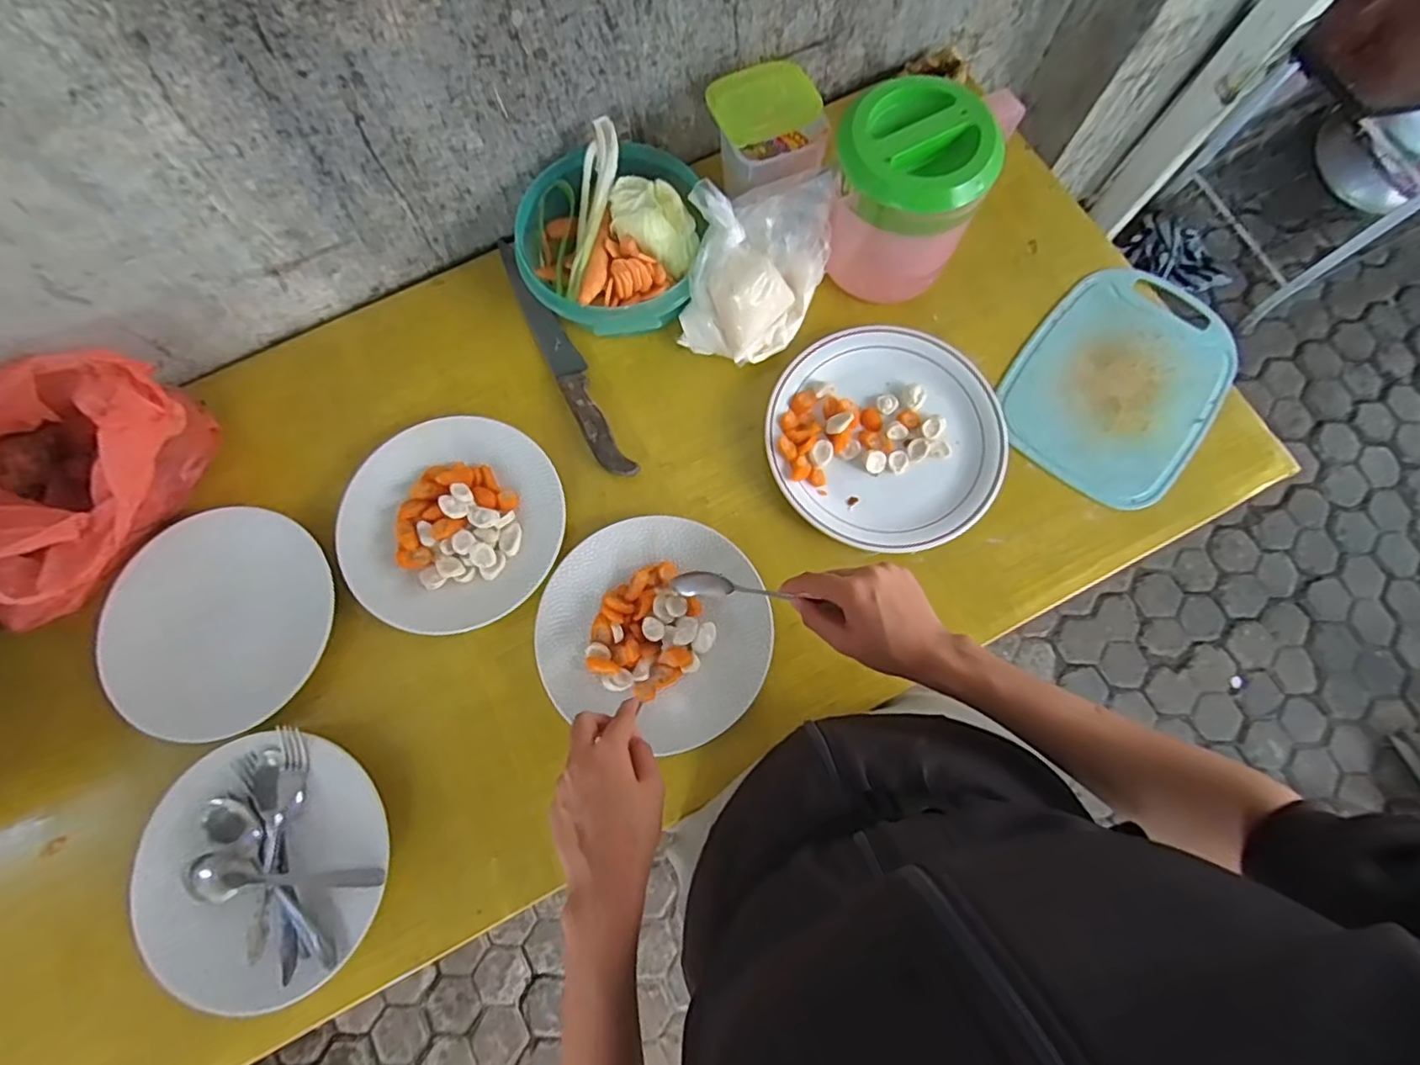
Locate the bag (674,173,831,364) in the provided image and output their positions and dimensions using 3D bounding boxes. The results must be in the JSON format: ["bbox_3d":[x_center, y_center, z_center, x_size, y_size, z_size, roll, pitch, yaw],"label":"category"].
[{"bbox_3d":[0.044,-0.255,0.585,0.124,0.100,0.152,11,77,3],"label":"bag"}]

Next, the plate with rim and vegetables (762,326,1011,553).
[{"bbox_3d":[0.170,-0.092,0.605,0.222,0.028,0.216,0,77,0],"label":"plate with rim and vegetables"}]

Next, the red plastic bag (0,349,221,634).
[{"bbox_3d":[-0.576,-0.051,0.557,0.154,0.090,0.230,39,80,9],"label":"red plastic bag"}]

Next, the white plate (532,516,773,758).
[{"bbox_3d":[-0.049,0.080,0.549,0.200,0.024,0.185,0,77,0],"label":"white plate"}]

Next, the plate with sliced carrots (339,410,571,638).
[{"bbox_3d":[-0.240,-0.010,0.588,0.199,0.042,0.197,0,77,0],"label":"plate with sliced carrots"}]

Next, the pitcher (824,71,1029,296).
[{"bbox_3d":[0.189,-0.329,0.588,0.131,0.129,0.151,23,78,5],"label":"pitcher"}]

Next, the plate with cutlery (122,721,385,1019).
[{"bbox_3d":[-0.364,0.272,0.514,0.195,0.033,0.195,0,77,0],"label":"plate with cutlery"}]

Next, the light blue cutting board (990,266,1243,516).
[{"bbox_3d":[0.416,-0.157,0.634,0.181,0.014,0.254,37,80,8],"label":"light blue cutting board"}]

